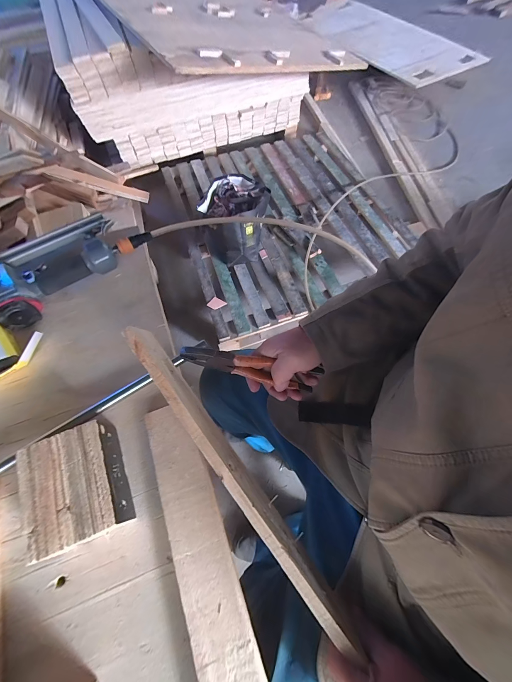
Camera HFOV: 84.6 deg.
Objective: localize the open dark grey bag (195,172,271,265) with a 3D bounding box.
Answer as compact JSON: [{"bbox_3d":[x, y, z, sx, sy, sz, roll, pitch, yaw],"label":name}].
[{"bbox_3d":[-0.089,-0.503,1.162,0.243,0.183,0.293,14,64,8],"label":"open dark grey bag"}]

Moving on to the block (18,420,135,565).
[{"bbox_3d":[-0.211,0.174,0.334,0.096,0.063,0.119,-21,65,-10],"label":"block"}]

